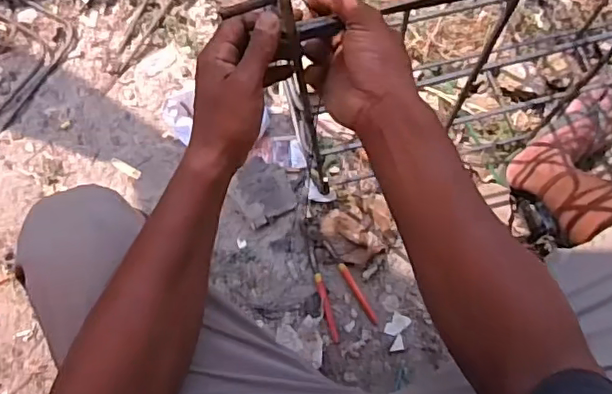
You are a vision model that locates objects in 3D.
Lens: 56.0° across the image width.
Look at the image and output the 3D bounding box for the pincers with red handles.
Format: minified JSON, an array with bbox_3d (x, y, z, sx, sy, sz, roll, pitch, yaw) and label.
[{"bbox_3d":[0.041,0.143,1.012,0.083,0.019,0.211,-27,86,-4],"label":"pincers with red handles"}]

